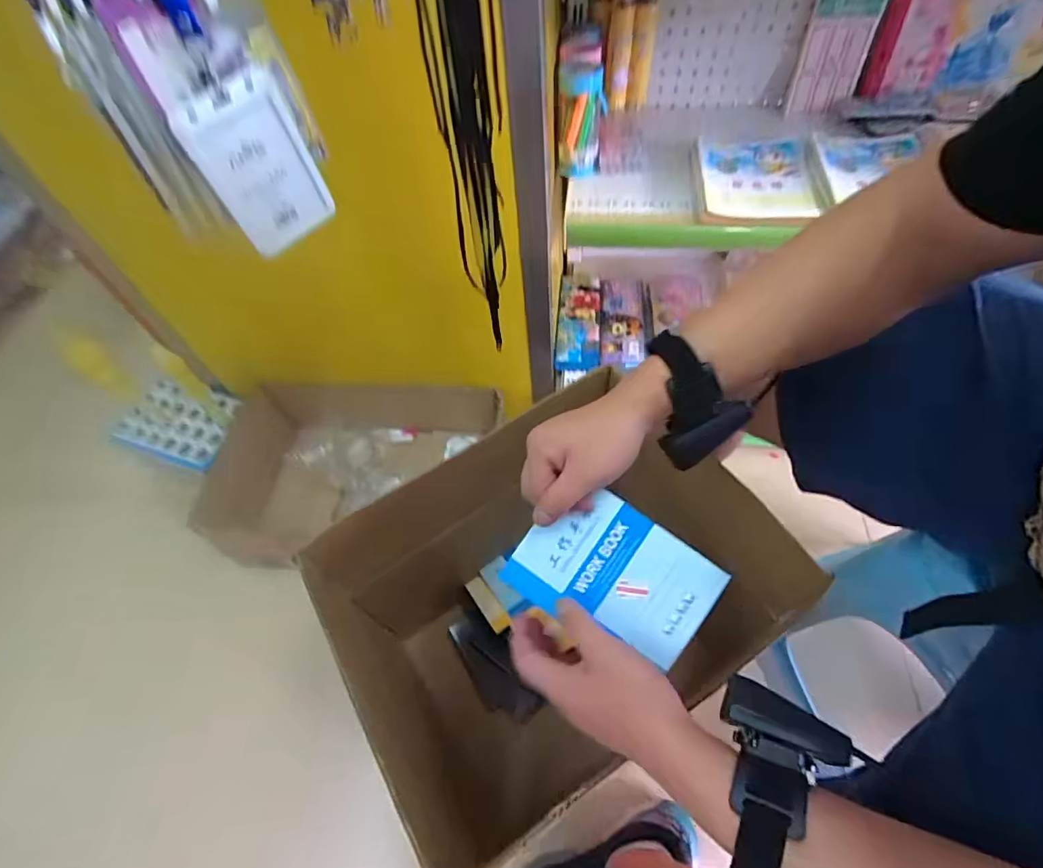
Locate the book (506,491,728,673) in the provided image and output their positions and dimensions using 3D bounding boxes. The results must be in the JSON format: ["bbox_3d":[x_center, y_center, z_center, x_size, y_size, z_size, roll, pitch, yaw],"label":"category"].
[{"bbox_3d":[0.069,0.106,0.380,0.137,0.007,0.099,34,86,7],"label":"book"}]

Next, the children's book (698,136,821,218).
[{"bbox_3d":[0.320,-0.351,0.684,0.145,0.018,0.170,6,57,9],"label":"children's book"}]

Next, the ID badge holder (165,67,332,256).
[{"bbox_3d":[-0.222,-0.228,0.429,0.015,0.122,0.090,36,66,25],"label":"ID badge holder"}]

